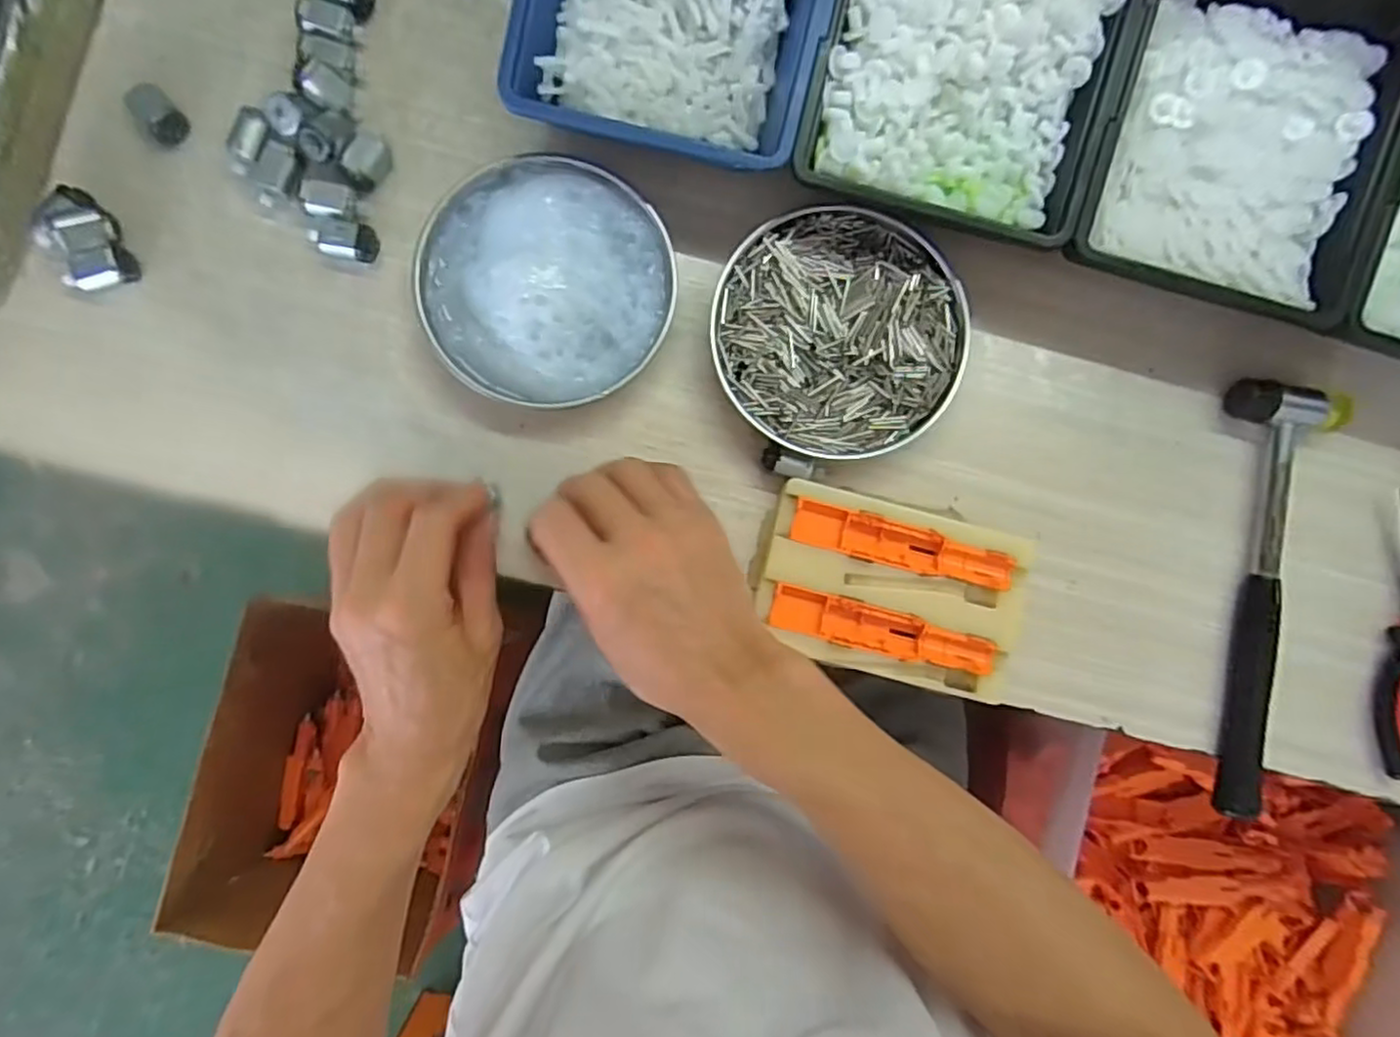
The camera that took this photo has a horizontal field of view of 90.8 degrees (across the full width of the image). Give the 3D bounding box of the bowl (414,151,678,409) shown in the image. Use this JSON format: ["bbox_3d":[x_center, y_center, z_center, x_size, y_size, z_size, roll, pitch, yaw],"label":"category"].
[{"bbox_3d":[-0.081,-0.126,0.369,0.128,0.026,0.129,0,88,-4],"label":"bowl"}]

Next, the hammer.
[{"bbox_3d":[0.317,0.044,0.380,0.050,0.026,0.233,5,87,-4],"label":"hammer"}]

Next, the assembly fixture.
[{"bbox_3d":[0.104,0.039,0.372,0.140,0.019,0.090,14,87,-3],"label":"assembly fixture"}]

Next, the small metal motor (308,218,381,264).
[{"bbox_3d":[-0.188,-0.148,0.368,0.036,0.011,0.020,14,87,-3],"label":"small metal motor"}]

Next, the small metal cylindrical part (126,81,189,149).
[{"bbox_3d":[-0.287,-0.213,0.367,0.020,0.018,0.026,-43,91,-4],"label":"small metal cylindrical part"}]

